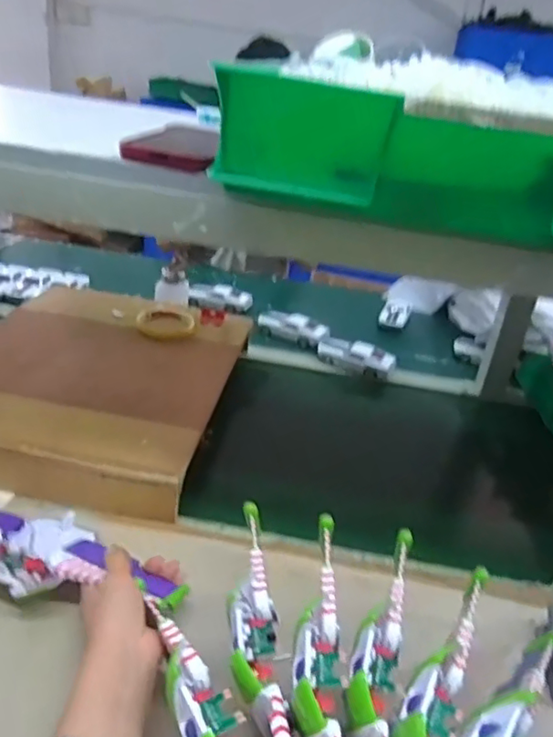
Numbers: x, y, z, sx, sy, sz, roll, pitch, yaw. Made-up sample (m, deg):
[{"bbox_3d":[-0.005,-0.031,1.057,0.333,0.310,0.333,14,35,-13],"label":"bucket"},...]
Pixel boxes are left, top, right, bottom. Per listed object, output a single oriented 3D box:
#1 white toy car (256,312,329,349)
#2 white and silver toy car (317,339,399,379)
[{"bbox_3d":[0.030,-0.075,1.055,0.134,0.035,0.063,25,32,29],"label":"white toy car"},{"bbox_3d":[0.132,-0.022,0.980,0.134,0.033,0.052,18,30,19],"label":"white and silver toy car"}]

